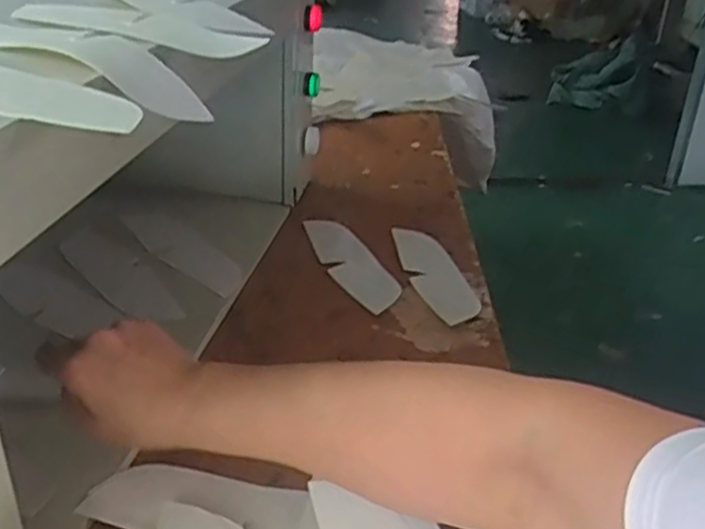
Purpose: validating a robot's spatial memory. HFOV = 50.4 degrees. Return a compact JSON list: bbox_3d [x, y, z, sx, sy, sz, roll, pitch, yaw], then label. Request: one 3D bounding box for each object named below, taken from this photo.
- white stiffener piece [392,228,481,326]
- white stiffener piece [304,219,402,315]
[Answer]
[{"bbox_3d":[0.088,0.005,0.801,0.057,0.006,0.196,-4,30,-11],"label":"white stiffener piece"},{"bbox_3d":[0.001,-0.003,0.810,0.057,0.008,0.193,-9,31,-20],"label":"white stiffener piece"}]

